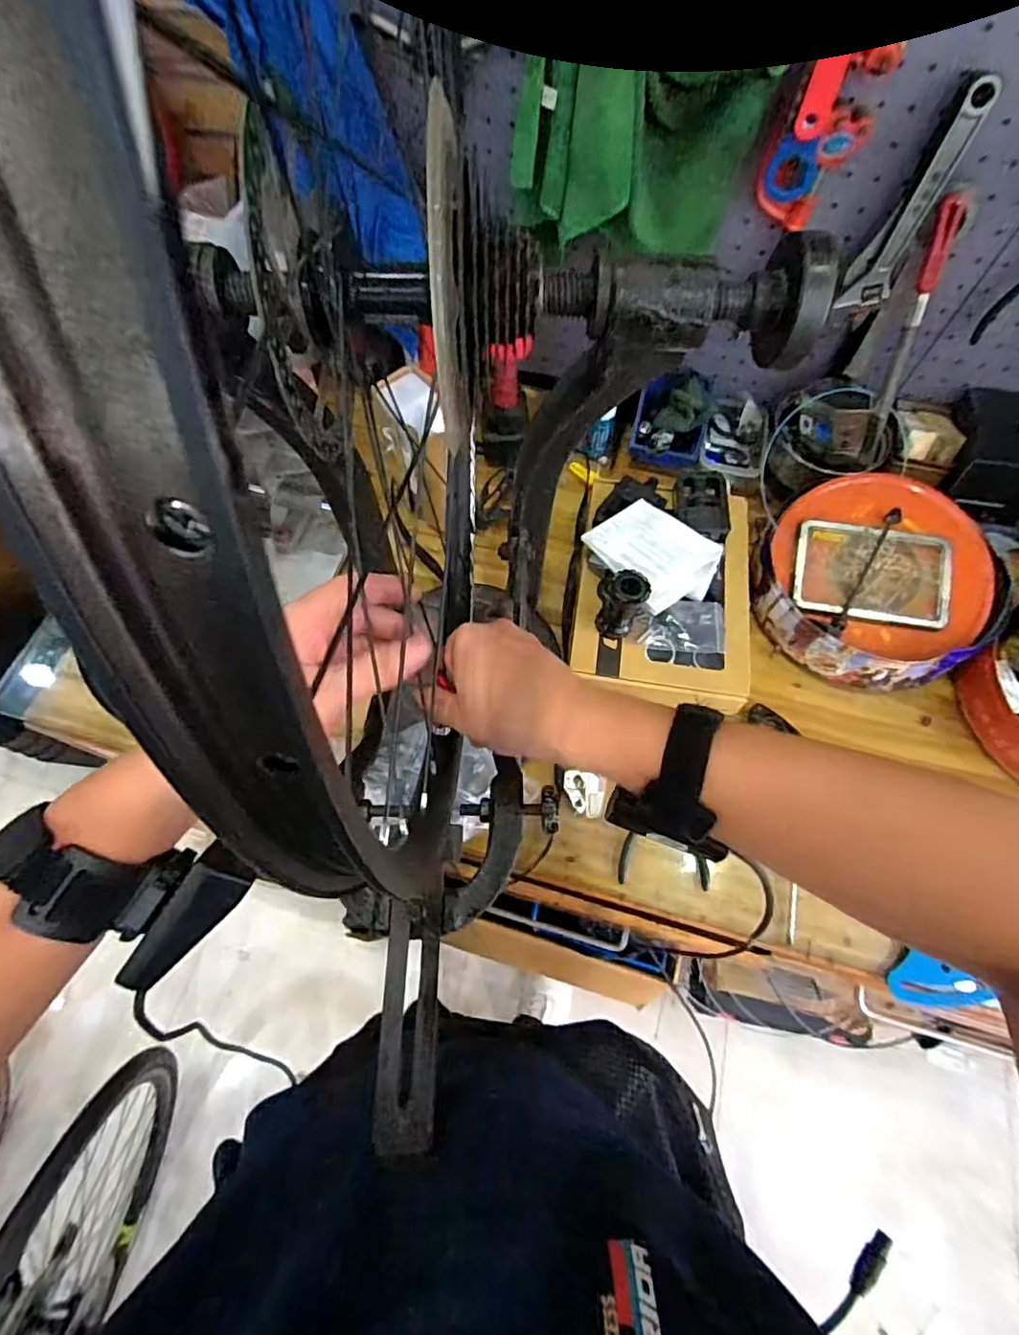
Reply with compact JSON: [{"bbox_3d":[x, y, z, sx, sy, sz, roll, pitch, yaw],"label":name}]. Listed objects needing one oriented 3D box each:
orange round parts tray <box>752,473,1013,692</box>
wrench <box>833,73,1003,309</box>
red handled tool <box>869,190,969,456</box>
[{"bbox_3d":[0.473,-0.106,0.730,0.296,0.075,0.260,27,87,6],"label":"orange round parts tray"},{"bbox_3d":[0.430,-0.488,0.604,0.042,0.207,0.014,34,69,14],"label":"wrench"},{"bbox_3d":[0.480,-0.391,0.683,0.022,0.275,0.025,-22,46,-11],"label":"red handled tool"}]

